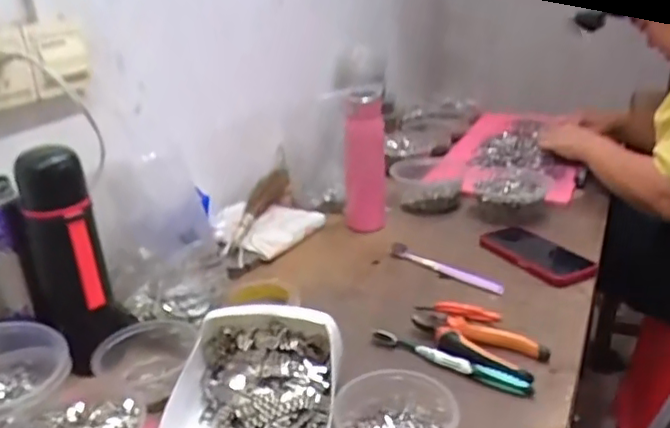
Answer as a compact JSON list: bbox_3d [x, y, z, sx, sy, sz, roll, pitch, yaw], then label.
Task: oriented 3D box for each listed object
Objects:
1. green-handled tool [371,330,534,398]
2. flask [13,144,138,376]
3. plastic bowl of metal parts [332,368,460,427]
[{"bbox_3d":[0.121,0.153,0.648,0.179,0.014,0.016,12,27,34],"label":"green-handled tool"},{"bbox_3d":[-0.278,0.052,0.637,0.085,0.232,0.080,-15,26,-26],"label":"flask"},{"bbox_3d":[0.054,0.187,0.536,0.103,0.044,0.095,-3,22,1],"label":"plastic bowl of metal parts"}]

